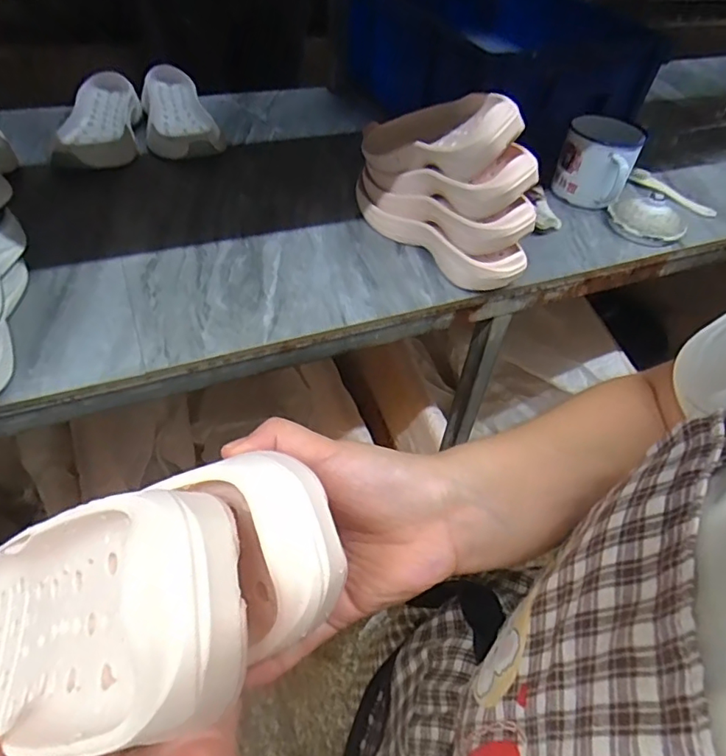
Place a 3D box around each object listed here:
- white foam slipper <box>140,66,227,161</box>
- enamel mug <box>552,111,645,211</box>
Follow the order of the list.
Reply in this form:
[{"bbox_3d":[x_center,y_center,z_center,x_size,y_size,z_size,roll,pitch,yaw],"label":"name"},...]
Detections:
[{"bbox_3d":[-0.282,-0.402,0.822,0.105,0.049,0.246,-11,49,-17],"label":"white foam slipper"},{"bbox_3d":[0.334,-0.313,0.772,0.099,0.101,0.114,19,48,11],"label":"enamel mug"}]

